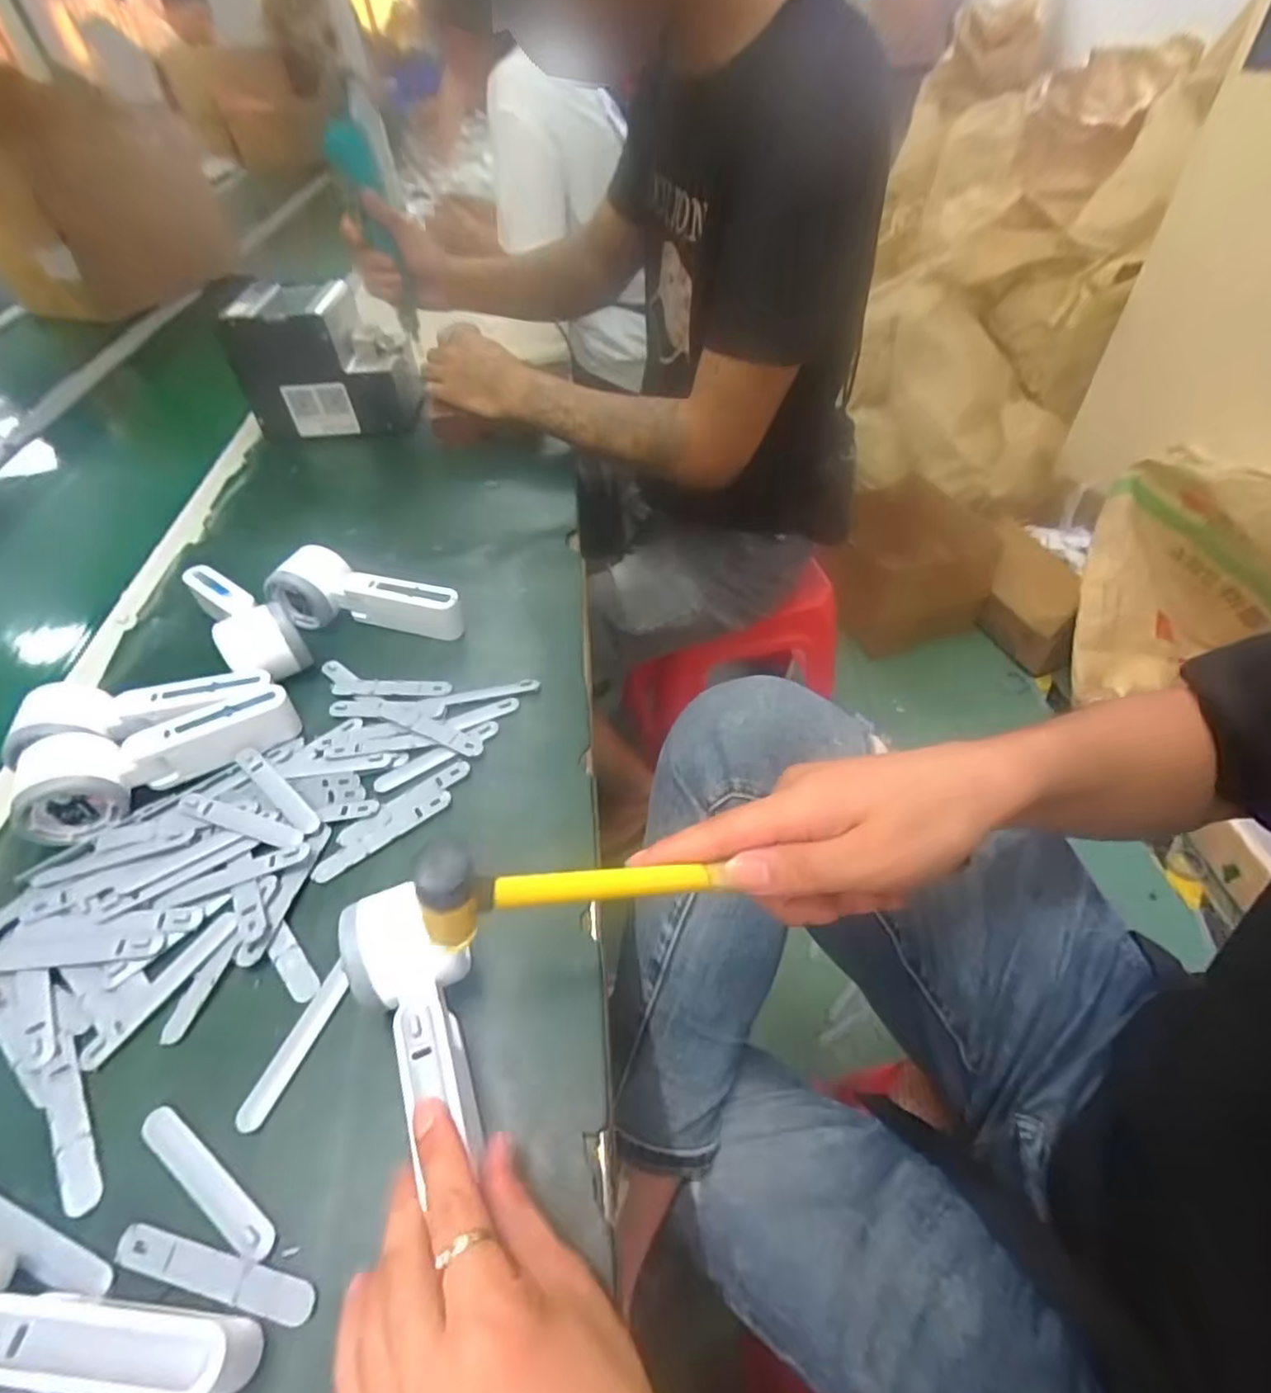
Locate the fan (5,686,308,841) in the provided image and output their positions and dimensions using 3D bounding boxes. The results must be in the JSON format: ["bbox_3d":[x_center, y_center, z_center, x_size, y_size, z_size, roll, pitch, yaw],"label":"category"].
[{"bbox_3d":[-0.330,0.036,0.448,0.169,0.048,0.055,-29,52,-20],"label":"fan"}]

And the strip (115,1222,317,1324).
[{"bbox_3d":[-0.186,0.254,0.285,0.094,0.006,0.015,8,49,12],"label":"strip"}]

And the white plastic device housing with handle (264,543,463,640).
[{"bbox_3d":[-0.228,-0.090,0.559,0.161,0.062,0.044,3,48,7],"label":"white plastic device housing with handle"}]

